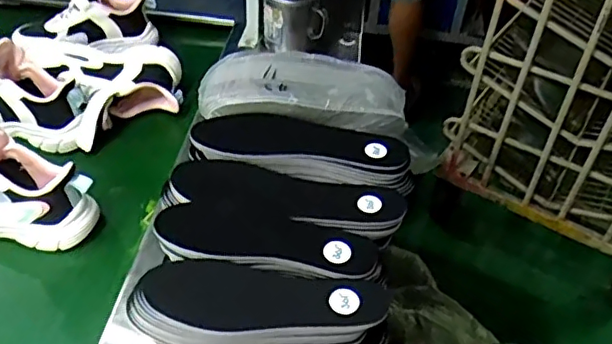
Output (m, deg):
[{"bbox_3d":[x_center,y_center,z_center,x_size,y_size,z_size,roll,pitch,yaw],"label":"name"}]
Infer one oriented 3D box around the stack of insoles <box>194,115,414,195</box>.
[{"bbox_3d":[-0.009,-0.018,0.732,0.281,0.058,0.099,11,43,6],"label":"stack of insoles"}]

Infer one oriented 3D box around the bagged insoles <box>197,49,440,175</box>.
[{"bbox_3d":[0.004,-0.108,0.802,0.297,0.068,0.159,12,43,8],"label":"bagged insoles"}]

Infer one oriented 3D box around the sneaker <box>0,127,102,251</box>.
[{"bbox_3d":[-0.361,0.021,0.669,0.224,0.139,0.074,9,42,4],"label":"sneaker"}]

